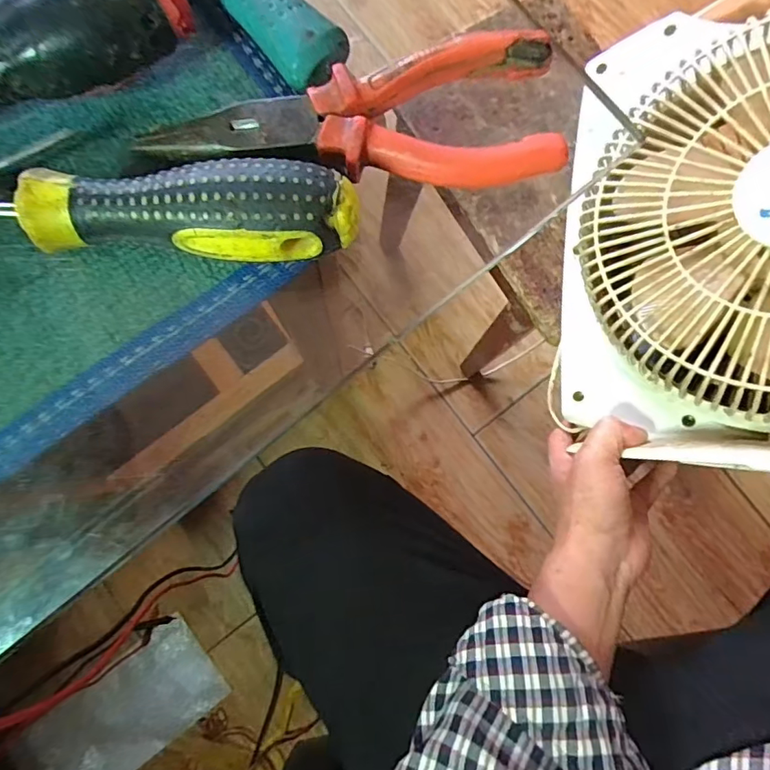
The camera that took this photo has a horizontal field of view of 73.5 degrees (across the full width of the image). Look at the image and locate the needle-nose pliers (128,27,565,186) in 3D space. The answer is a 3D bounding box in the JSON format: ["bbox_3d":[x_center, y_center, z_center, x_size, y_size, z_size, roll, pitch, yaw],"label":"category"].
[{"bbox_3d":[-0.009,-0.091,0.176,0.133,0.016,0.049,-3,82,-5],"label":"needle-nose pliers"}]

